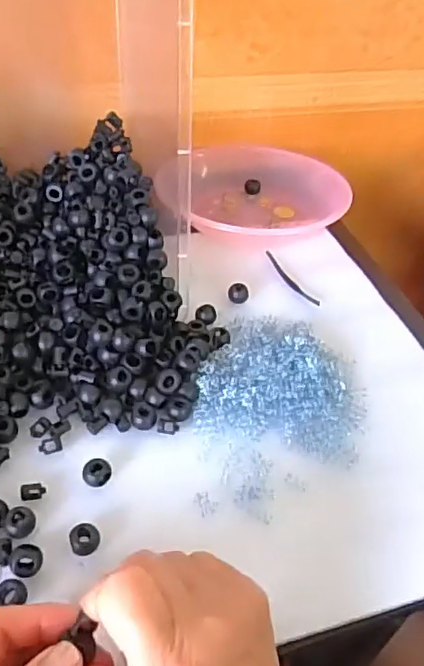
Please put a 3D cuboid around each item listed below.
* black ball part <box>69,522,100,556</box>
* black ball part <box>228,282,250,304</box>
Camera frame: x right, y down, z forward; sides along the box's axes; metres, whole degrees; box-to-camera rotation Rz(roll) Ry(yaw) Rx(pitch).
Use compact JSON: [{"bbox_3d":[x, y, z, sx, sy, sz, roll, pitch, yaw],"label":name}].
[{"bbox_3d":[-0.074,0.119,0.346,0.017,0.013,0.017,4,45,-4],"label":"black ball part"},{"bbox_3d":[0.023,-0.035,0.519,0.018,0.013,0.014,9,45,2],"label":"black ball part"}]

